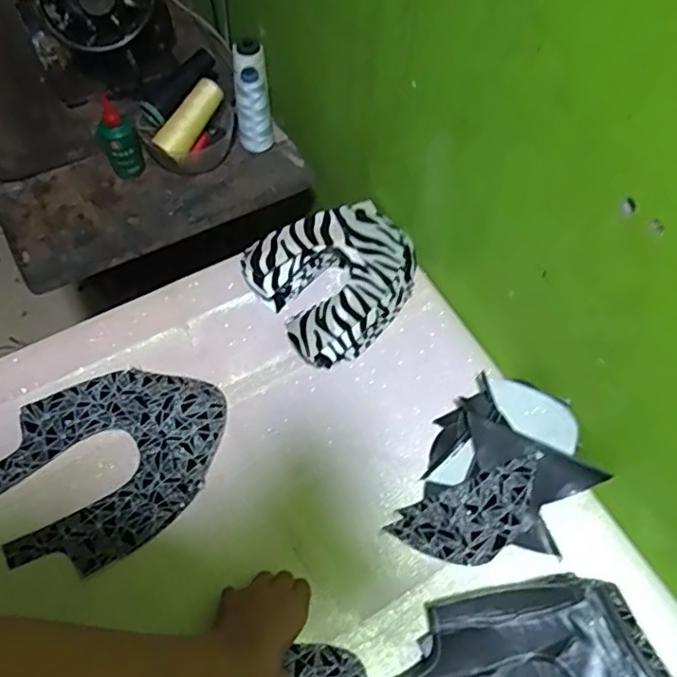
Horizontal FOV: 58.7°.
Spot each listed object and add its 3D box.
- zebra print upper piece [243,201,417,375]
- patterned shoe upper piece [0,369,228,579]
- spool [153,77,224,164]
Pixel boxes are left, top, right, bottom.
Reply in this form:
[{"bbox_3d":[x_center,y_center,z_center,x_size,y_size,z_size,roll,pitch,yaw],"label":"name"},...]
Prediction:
[{"bbox_3d":[0.001,-0.075,0.689,0.185,0.077,0.169,-32,67,-19],"label":"zebra print upper piece"},{"bbox_3d":[-0.227,0.122,0.608,0.233,0.011,0.182,-27,67,-13],"label":"patterned shoe upper piece"},{"bbox_3d":[-0.192,-0.283,0.774,0.038,0.036,0.116,29,78,13],"label":"spool"}]

